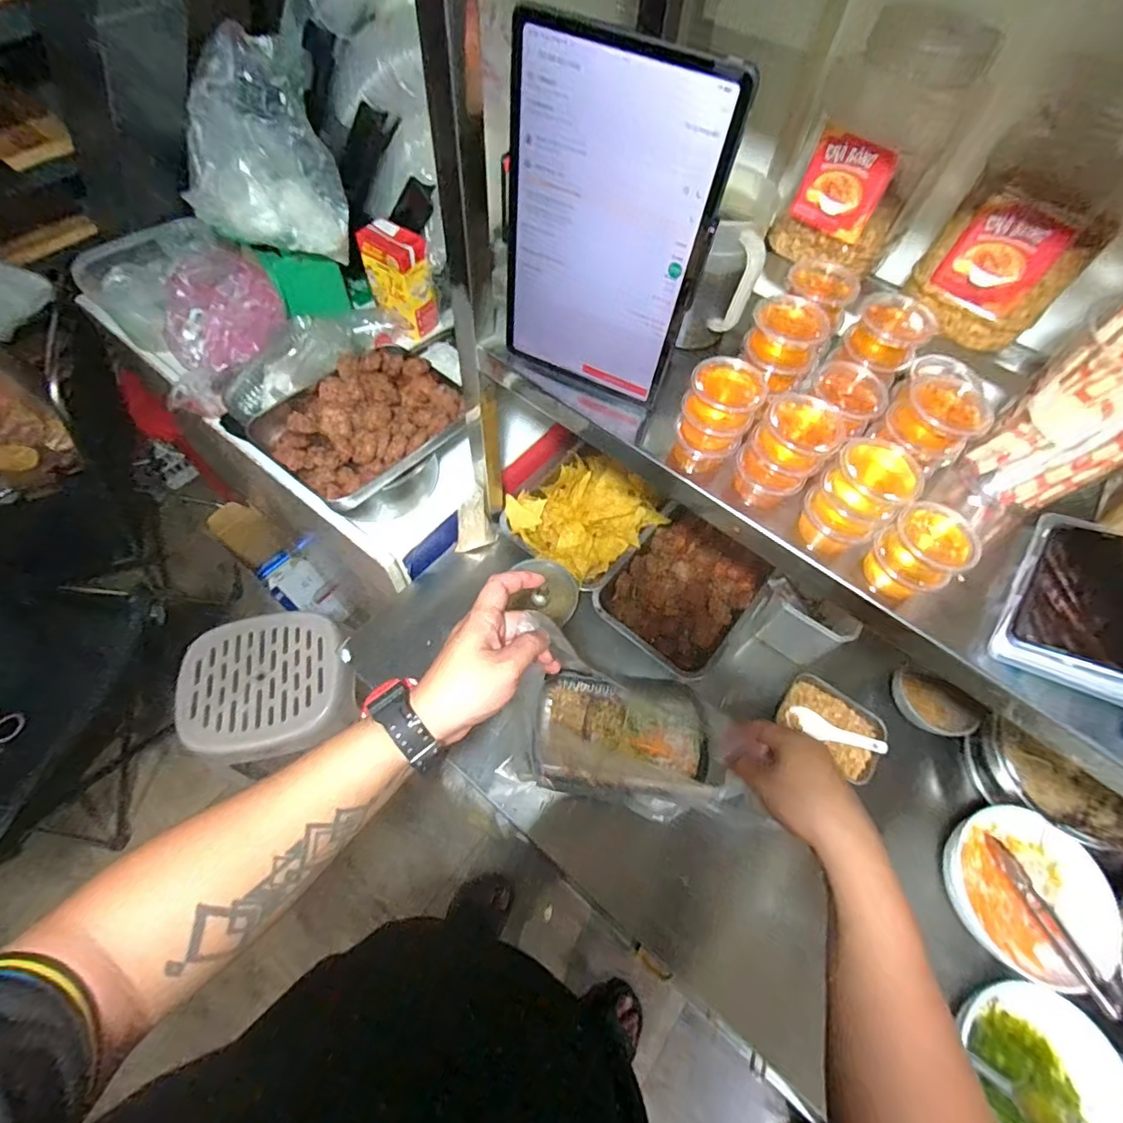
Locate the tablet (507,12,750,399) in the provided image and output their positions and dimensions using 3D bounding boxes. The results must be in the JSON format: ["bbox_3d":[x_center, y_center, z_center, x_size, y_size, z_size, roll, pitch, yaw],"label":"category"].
[{"bbox_3d":[0.030,-0.253,0.419,0.164,0.249,0.012,25,58,8],"label":"tablet"}]

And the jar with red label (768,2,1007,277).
[{"bbox_3d":[0.280,-0.375,0.462,0.105,0.158,0.127,21,62,8],"label":"jar with red label"}]

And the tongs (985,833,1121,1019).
[{"bbox_3d":[0.552,0.408,0.592,0.018,0.031,0.170,-5,43,-6],"label":"tongs"}]

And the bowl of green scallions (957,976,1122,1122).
[{"bbox_3d":[0.506,0.547,0.543,0.140,0.061,0.170,-9,62,-8],"label":"bowl of green scallions"}]

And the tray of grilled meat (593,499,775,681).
[{"bbox_3d":[0.196,0.042,0.818,0.201,0.058,0.256,38,66,16],"label":"tray of grilled meat"}]

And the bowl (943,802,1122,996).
[{"bbox_3d":[0.548,0.389,0.614,0.161,0.069,0.176,1,61,-2],"label":"bowl"}]

